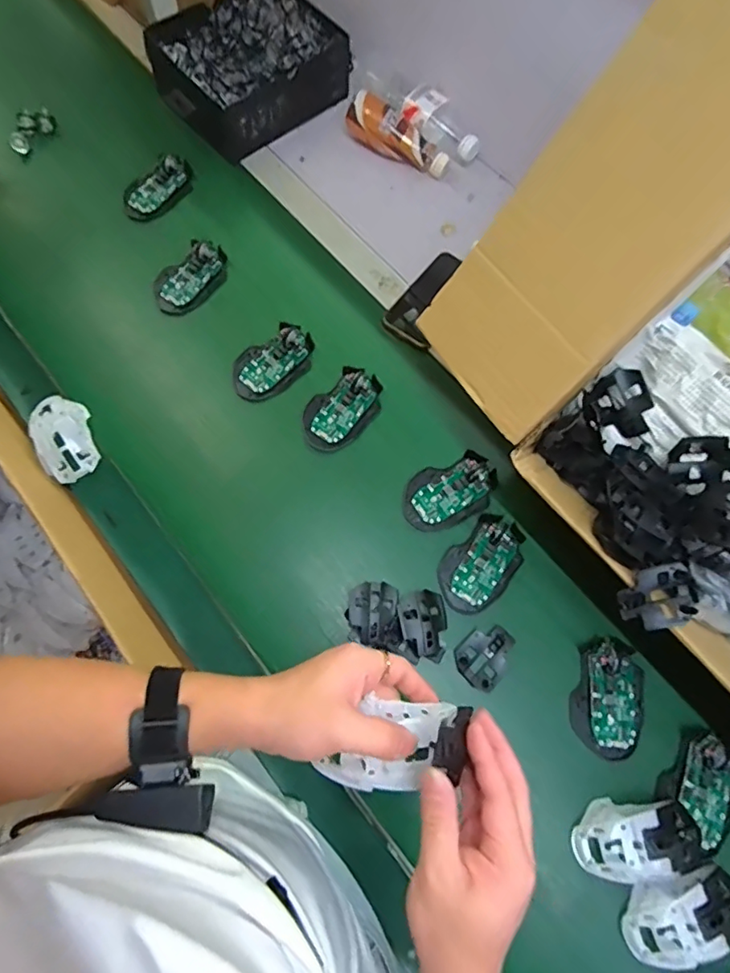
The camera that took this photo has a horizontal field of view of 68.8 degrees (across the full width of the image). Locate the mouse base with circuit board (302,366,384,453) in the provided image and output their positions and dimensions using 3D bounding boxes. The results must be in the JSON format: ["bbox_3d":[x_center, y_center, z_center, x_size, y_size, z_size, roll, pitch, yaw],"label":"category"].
[{"bbox_3d":[-0.028,-0.096,0.658,0.070,0.028,0.112,37,74,13],"label":"mouse base with circuit board"}]

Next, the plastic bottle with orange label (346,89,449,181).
[{"bbox_3d":[0.048,-0.510,0.785,0.163,0.054,0.050,30,72,-6],"label":"plastic bottle with orange label"}]

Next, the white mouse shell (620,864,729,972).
[{"bbox_3d":[0.295,0.391,0.485,0.113,0.029,0.067,-12,70,-4],"label":"white mouse shell"}]

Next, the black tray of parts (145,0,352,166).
[{"bbox_3d":[-0.170,-0.617,0.792,0.197,0.096,0.263,42,75,14],"label":"black tray of parts"}]

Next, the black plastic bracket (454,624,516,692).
[{"bbox_3d":[0.130,0.181,0.572,0.065,0.009,0.054,-42,75,-14],"label":"black plastic bracket"}]

